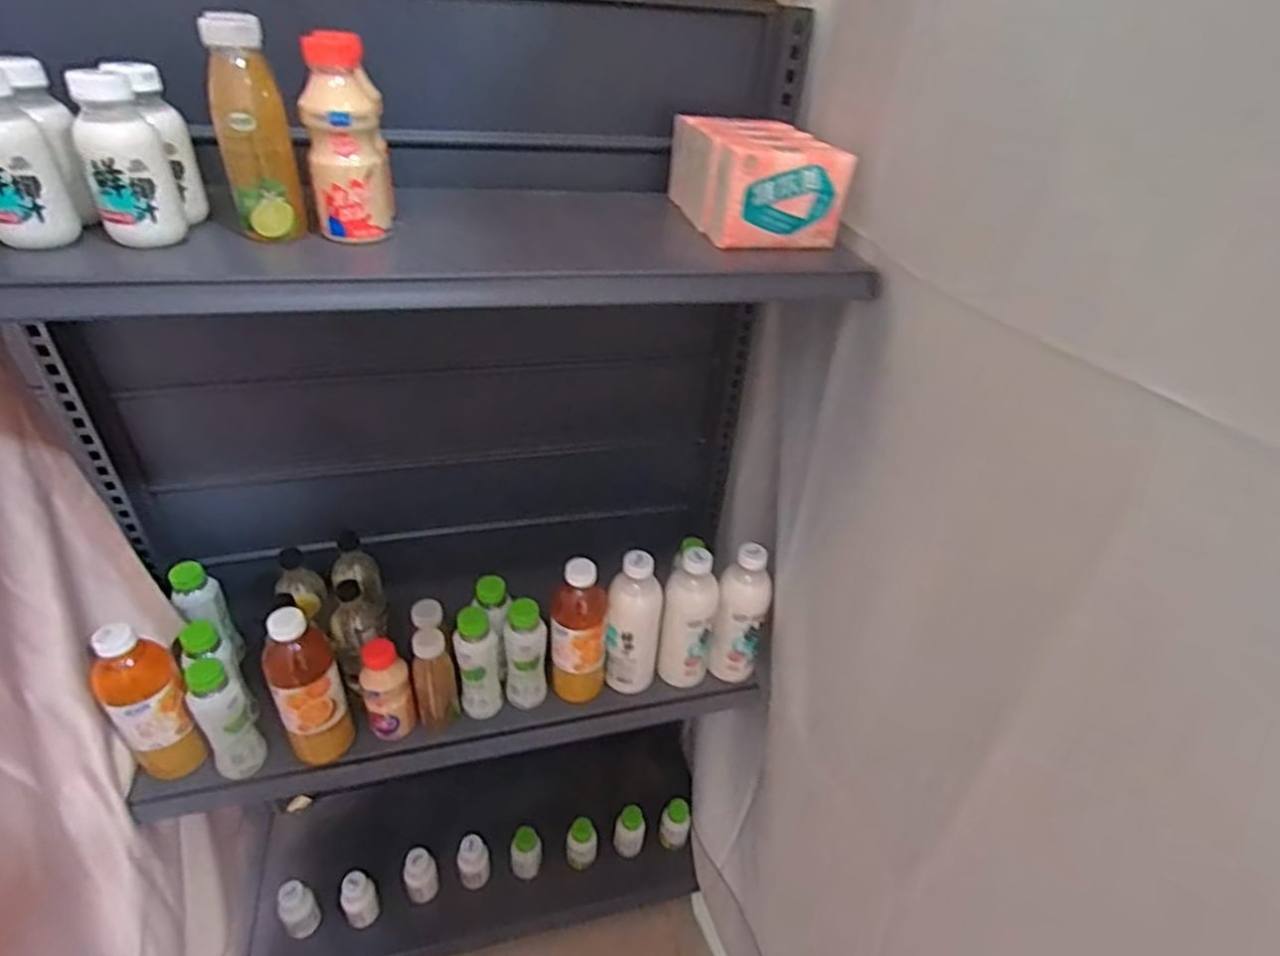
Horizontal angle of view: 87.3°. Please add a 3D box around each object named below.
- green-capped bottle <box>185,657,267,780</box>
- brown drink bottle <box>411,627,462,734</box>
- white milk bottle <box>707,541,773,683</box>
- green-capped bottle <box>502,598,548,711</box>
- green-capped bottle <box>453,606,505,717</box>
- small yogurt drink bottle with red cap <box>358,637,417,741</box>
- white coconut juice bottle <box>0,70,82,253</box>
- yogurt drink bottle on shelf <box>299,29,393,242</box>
[{"bbox_3d":[-0.541,0.316,0.873,0.053,0.186,0.058,-27,47,-36],"label":"green-capped bottle"},{"bbox_3d":[-0.290,0.289,0.955,0.055,0.175,0.049,-8,39,-18],"label":"brown drink bottle"},{"bbox_3d":[0.156,0.212,1.036,0.077,0.235,0.077,14,37,12],"label":"white milk bottle"},{"bbox_3d":[-0.168,0.261,0.987,0.059,0.182,0.057,-4,37,-12],"label":"green-capped bottle"},{"bbox_3d":[-0.232,0.267,0.967,0.059,0.185,0.063,-5,38,-14],"label":"green-capped bottle"},{"bbox_3d":[-0.353,0.294,0.937,0.062,0.159,0.057,-11,40,-21],"label":"small yogurt drink bottle with red cap"},{"bbox_3d":[-0.491,-0.247,0.523,0.060,0.129,0.060,-23,45,-33],"label":"white coconut juice bottle"},{"bbox_3d":[-0.264,-0.302,0.601,0.059,0.157,0.061,-5,38,-14],"label":"yogurt drink bottle on shelf"}]

